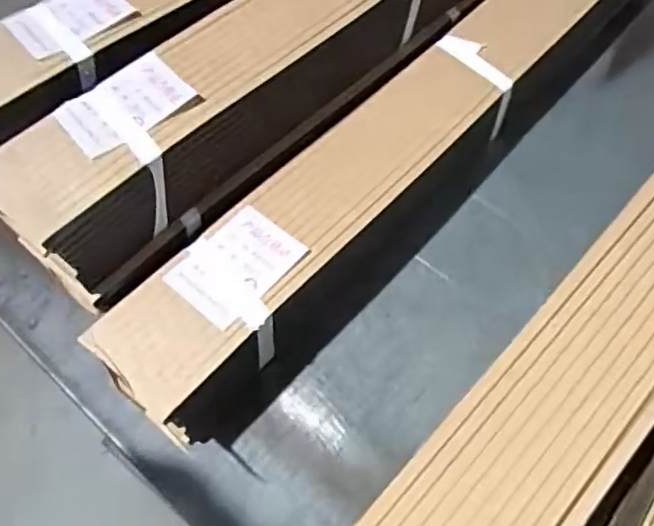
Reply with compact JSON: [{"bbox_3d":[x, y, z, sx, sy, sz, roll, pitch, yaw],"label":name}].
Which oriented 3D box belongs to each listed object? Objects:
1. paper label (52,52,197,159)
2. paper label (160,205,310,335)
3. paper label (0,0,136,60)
[{"bbox_3d":[-0.167,-0.133,0.504,0.071,0.008,0.105,40,64,20],"label":"paper label"},{"bbox_3d":[-0.077,0.001,0.521,0.075,0.008,0.105,35,63,21],"label":"paper label"},{"bbox_3d":[-0.242,-0.233,0.572,0.105,0.010,0.082,-38,65,-20],"label":"paper label"}]

